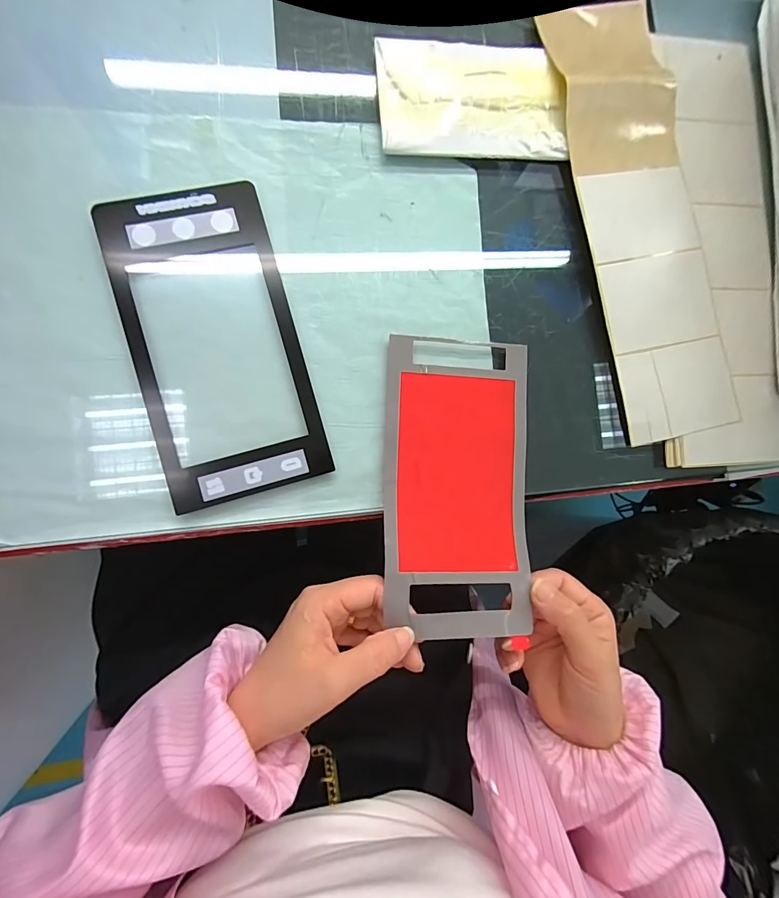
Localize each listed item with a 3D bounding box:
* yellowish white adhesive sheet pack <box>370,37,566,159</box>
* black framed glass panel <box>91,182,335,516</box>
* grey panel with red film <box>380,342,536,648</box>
[{"bbox_3d":[0.061,-0.253,0.294,0.136,0.012,0.080,-2,87,-8],"label":"yellowish white adhesive sheet pack"},{"bbox_3d":[-0.110,-0.069,0.261,0.098,0.010,0.198,-16,89,-8],"label":"black framed glass panel"},{"bbox_3d":[0.047,0.022,0.271,0.097,0.023,0.194,3,87,-8],"label":"grey panel with red film"}]

